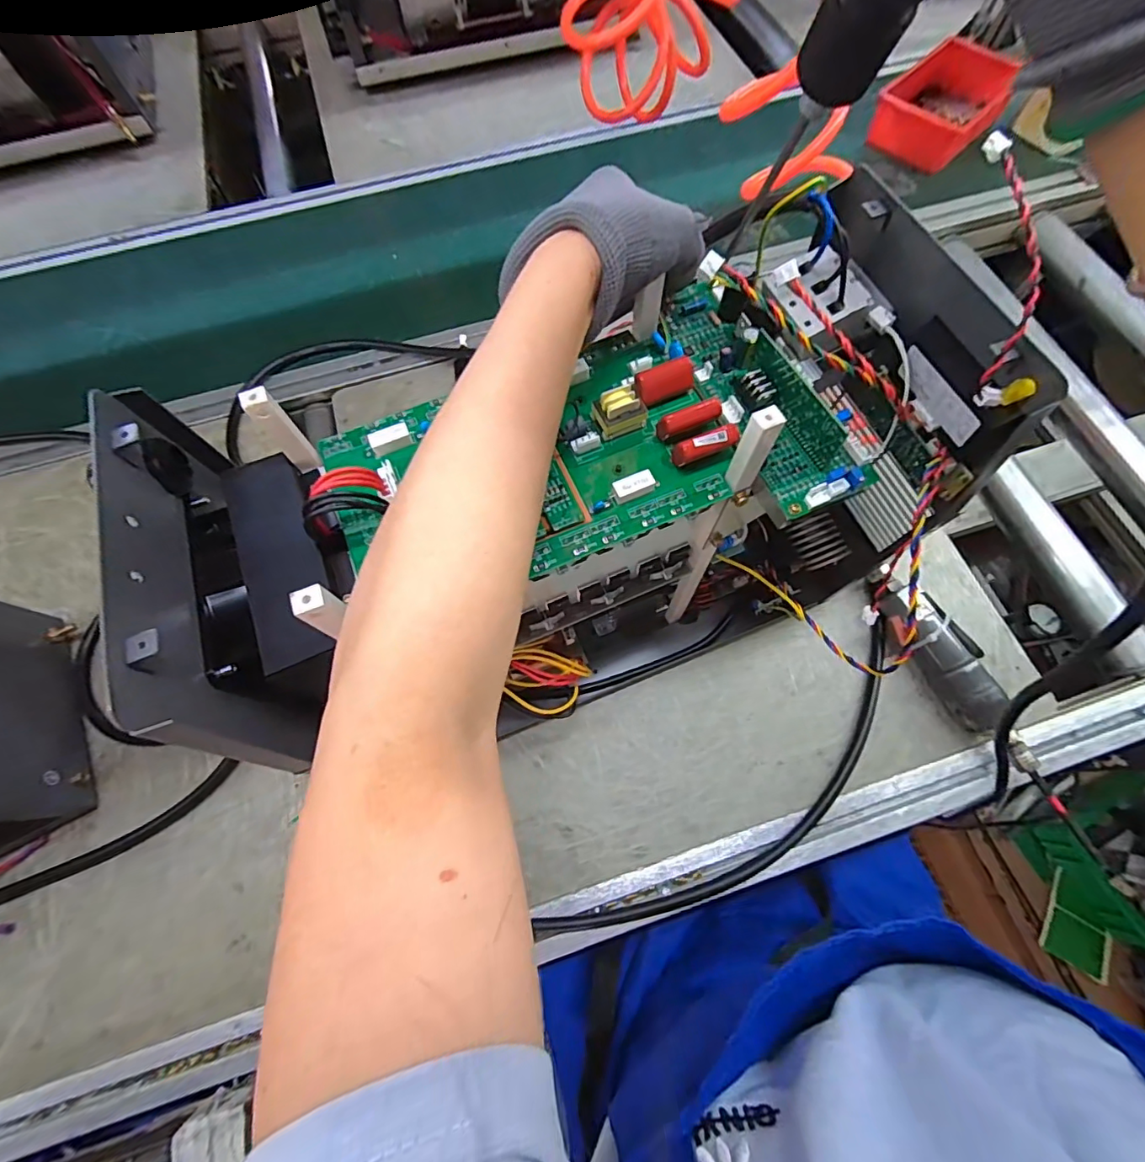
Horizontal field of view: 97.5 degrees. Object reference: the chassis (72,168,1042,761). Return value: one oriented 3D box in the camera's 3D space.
[{"bbox_3d":[0.009,-0.036,0.378,0.432,0.303,0.190,-21,71,-6],"label":"chassis"}]

